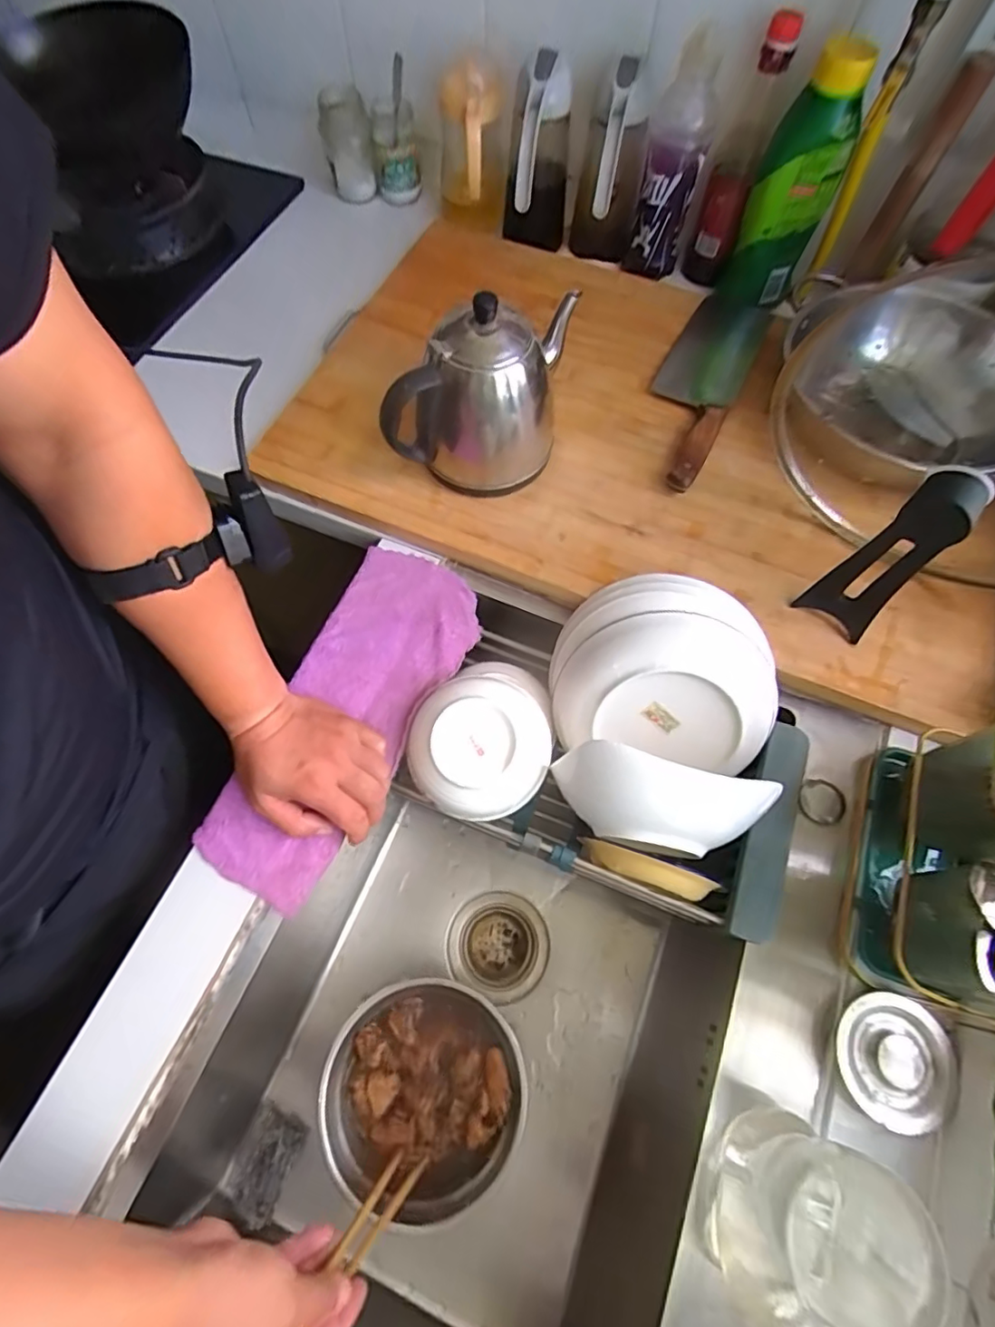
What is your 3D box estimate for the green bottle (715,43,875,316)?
[{"bbox_3d":[0.317,-0.507,0.615,0.084,0.238,0.053,24,71,10],"label":"green bottle"}]

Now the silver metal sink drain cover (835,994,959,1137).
[{"bbox_3d":[0.288,0.286,0.407,0.076,0.011,0.082,42,75,15],"label":"silver metal sink drain cover"}]

